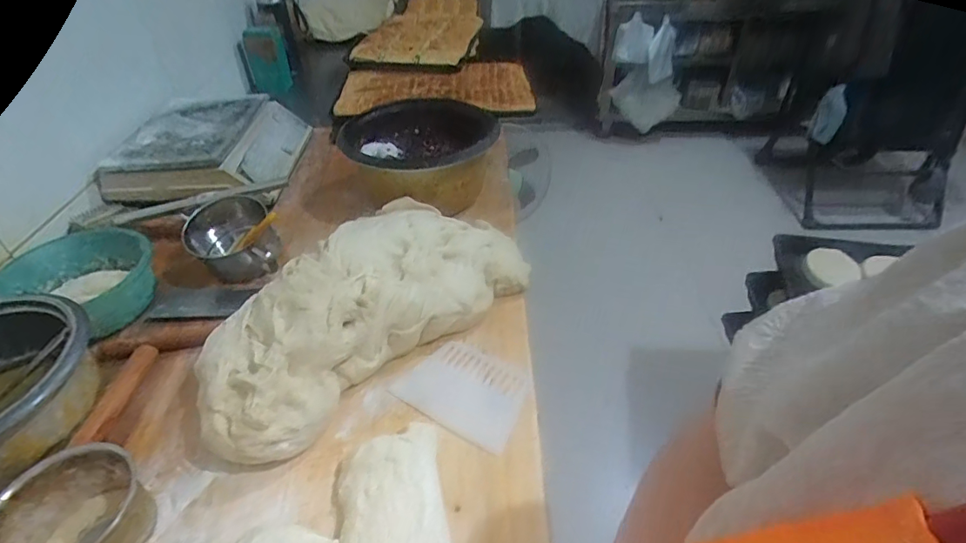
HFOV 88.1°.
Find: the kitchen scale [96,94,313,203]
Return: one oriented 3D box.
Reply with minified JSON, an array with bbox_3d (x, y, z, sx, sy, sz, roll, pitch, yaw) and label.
[{"bbox_3d":[-0.539,-0.252,0.998,0.291,0.088,0.275,0,41,2],"label":"kitchen scale"}]

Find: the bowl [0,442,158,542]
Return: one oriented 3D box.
[{"bbox_3d":[-0.408,0.250,0.497,0.116,0.089,0.123,-1,41,1],"label":"bowl"}]

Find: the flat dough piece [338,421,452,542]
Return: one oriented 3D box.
[{"bbox_3d":[-0.096,0.256,0.527,0.113,0.030,0.205,-6,41,-5],"label":"flat dough piece"}]

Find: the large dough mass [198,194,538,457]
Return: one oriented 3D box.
[{"bbox_3d":[-0.173,0.037,0.718,0.498,0.117,0.246,-32,50,-31],"label":"large dough mass"}]

